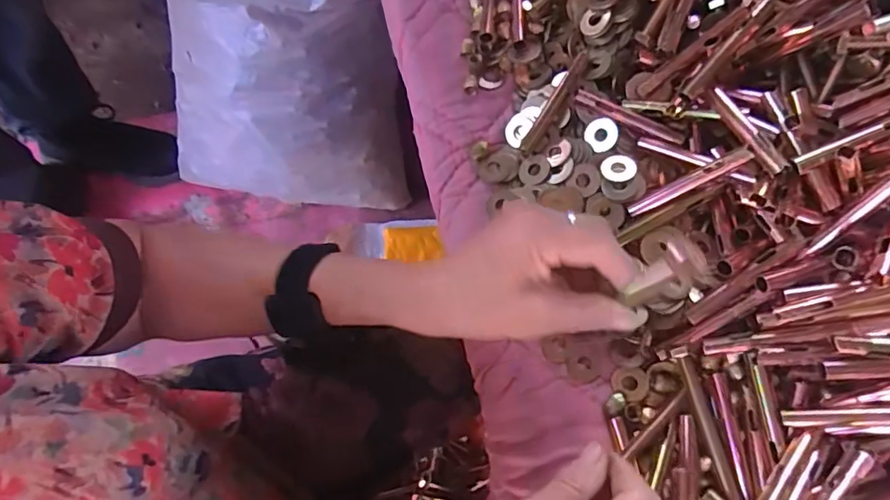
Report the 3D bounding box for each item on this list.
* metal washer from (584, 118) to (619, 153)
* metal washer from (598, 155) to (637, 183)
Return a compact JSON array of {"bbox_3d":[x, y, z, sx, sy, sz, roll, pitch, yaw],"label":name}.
[{"bbox_3d":[0.117,-0.086,0.397,0.023,0.004,0.025,7,102,34],"label":"metal washer"},{"bbox_3d":[0.124,-0.059,0.384,0.024,0.004,0.024,-16,63,18],"label":"metal washer"}]

